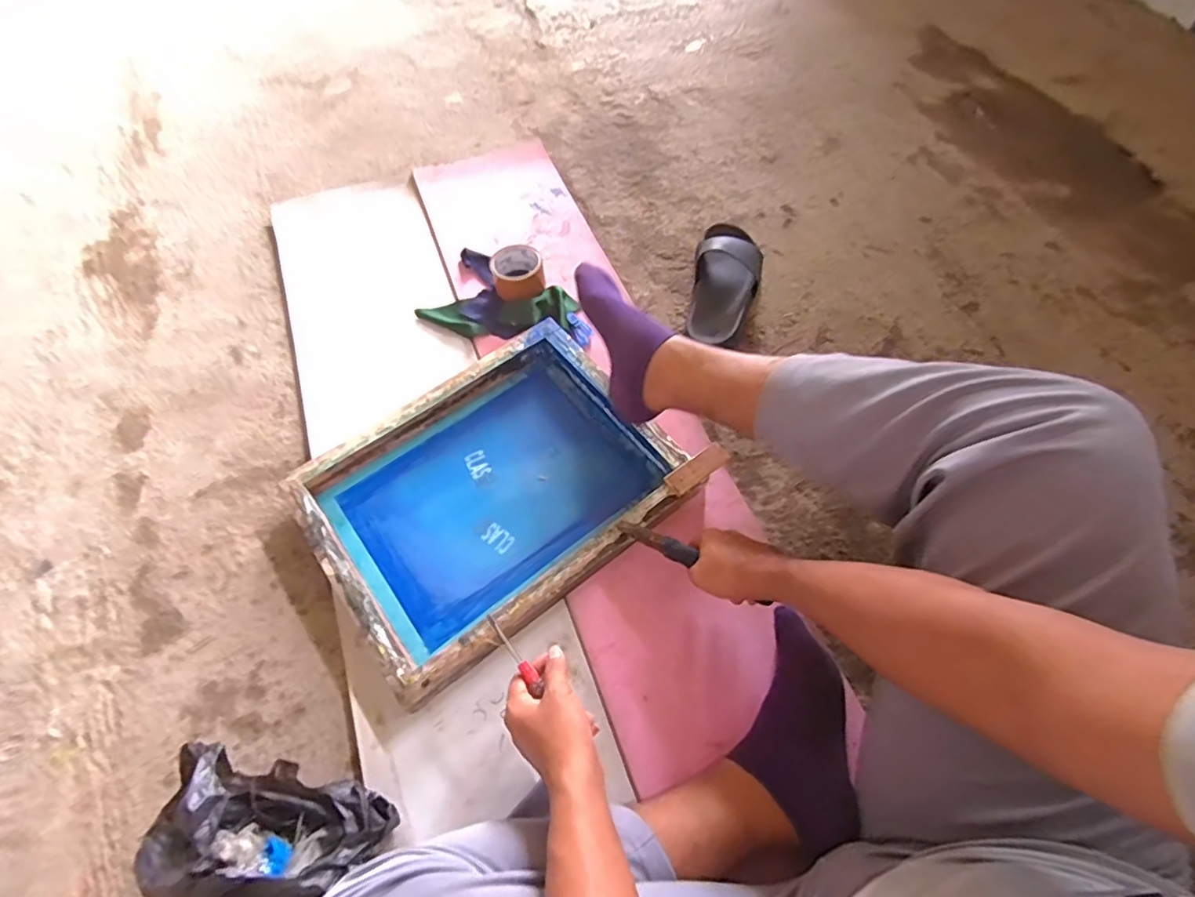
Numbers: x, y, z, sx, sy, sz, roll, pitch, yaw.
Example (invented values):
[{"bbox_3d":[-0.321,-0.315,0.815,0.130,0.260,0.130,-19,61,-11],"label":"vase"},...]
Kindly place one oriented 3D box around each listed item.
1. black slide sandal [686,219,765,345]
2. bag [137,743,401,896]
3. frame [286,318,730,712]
[{"bbox_3d":[0.217,-0.279,0.960,0.108,0.057,0.269,10,62,6],"label":"black slide sandal"},{"bbox_3d":[-0.325,0.399,0.549,0.193,0.129,0.157,13,63,8],"label":"bag"},{"bbox_3d":[-0.138,0.051,0.789,0.465,0.052,0.358,-35,67,-17],"label":"frame"}]

